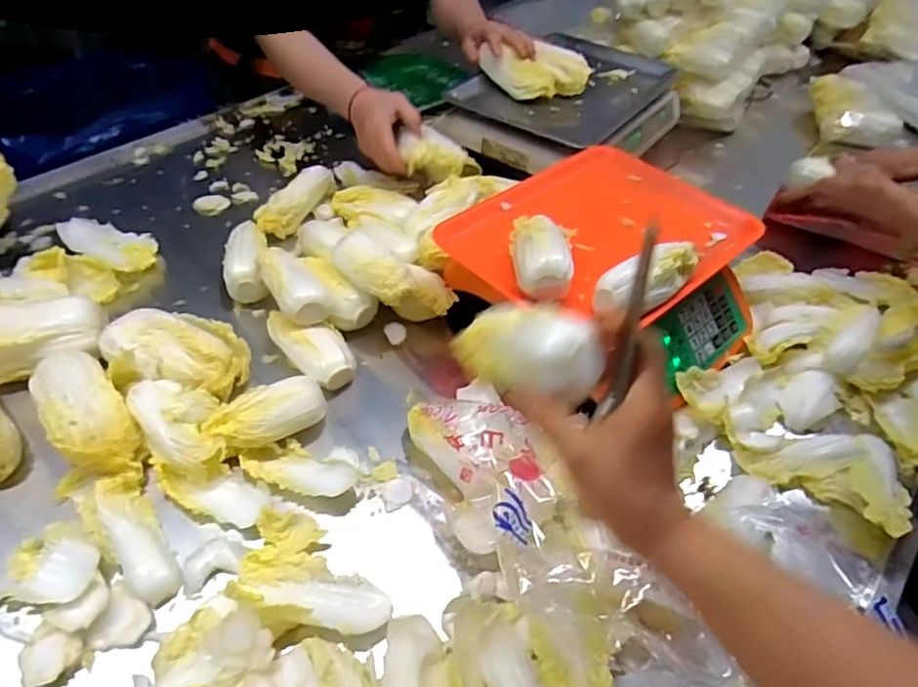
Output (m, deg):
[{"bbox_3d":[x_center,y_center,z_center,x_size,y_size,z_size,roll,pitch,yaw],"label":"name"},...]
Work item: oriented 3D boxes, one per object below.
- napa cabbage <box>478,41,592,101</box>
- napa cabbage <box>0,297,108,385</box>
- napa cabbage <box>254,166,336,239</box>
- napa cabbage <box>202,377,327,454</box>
[{"bbox_3d":[0.108,-0.388,0.839,0.136,0.050,0.087,34,55,25],"label":"napa cabbage"},{"bbox_3d":[-0.432,0.000,0.591,0.145,0.064,0.075,-5,49,-7],"label":"napa cabbage"},{"bbox_3d":[-0.216,-0.193,0.792,0.045,0.045,0.138,21,50,15],"label":"napa cabbage"},{"bbox_3d":[-0.179,0.069,0.554,0.105,0.039,0.049,-20,52,-20],"label":"napa cabbage"}]

